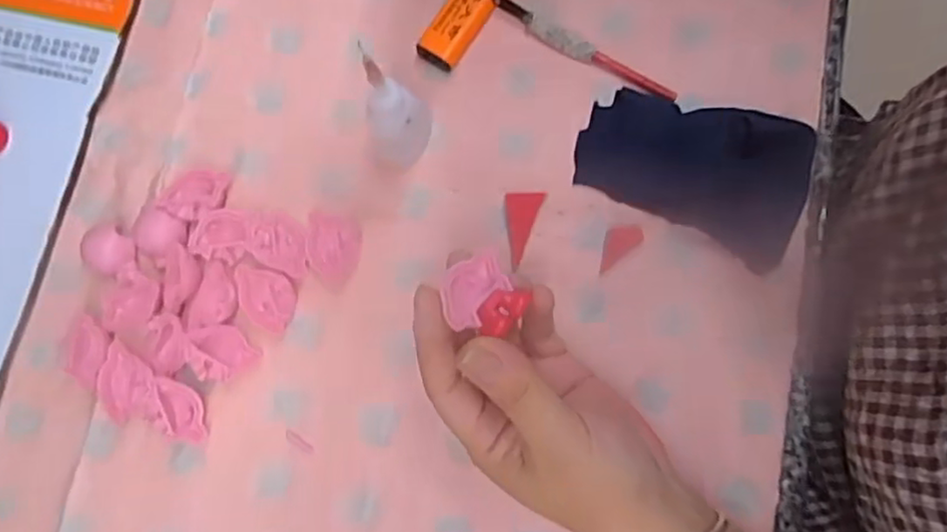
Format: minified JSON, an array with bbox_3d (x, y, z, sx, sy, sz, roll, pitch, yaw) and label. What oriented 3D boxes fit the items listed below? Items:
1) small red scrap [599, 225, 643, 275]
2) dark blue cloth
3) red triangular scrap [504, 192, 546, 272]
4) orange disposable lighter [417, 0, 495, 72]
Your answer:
[{"bbox_3d":[0.074,-0.012,0.348,0.028,0.004,0.015,-38,82,-6],"label":"small red scrap"},{"bbox_3d":[0.117,-0.056,0.356,0.116,0.004,0.076,23,80,10],"label":"dark blue cloth"},{"bbox_3d":[0.027,-0.019,0.350,0.020,0.004,0.041,0,80,0],"label":"red triangular scrap"},{"bbox_3d":[-0.001,-0.146,0.371,0.023,0.012,0.079,33,81,5],"label":"orange disposable lighter"}]

